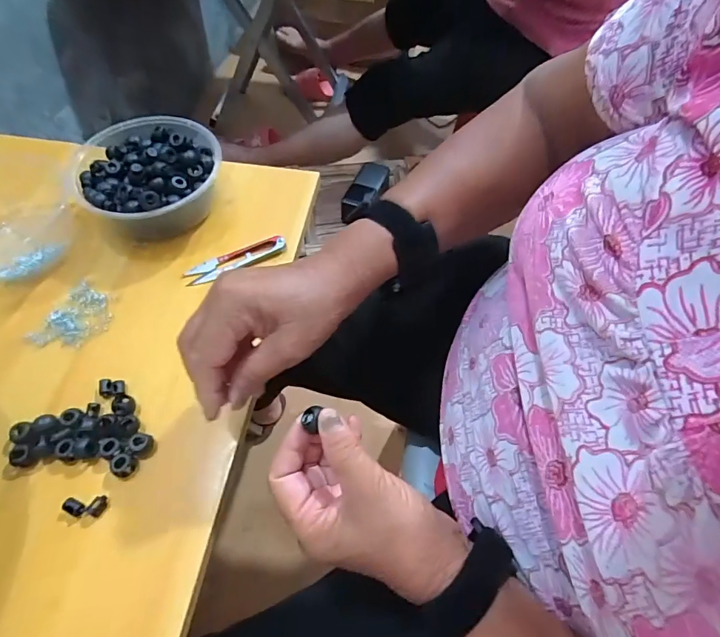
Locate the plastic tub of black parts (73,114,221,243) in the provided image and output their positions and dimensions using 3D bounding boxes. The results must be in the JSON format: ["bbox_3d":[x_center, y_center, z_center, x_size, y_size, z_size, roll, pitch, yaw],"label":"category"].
[{"bbox_3d":[-0.213,-0.143,0.465,0.128,0.060,0.137,0,59,0],"label":"plastic tub of black parts"}]

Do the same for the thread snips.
[{"bbox_3d":[-0.124,-0.059,0.452,0.102,0.010,0.024,-22,62,-13],"label":"thread snips"}]

